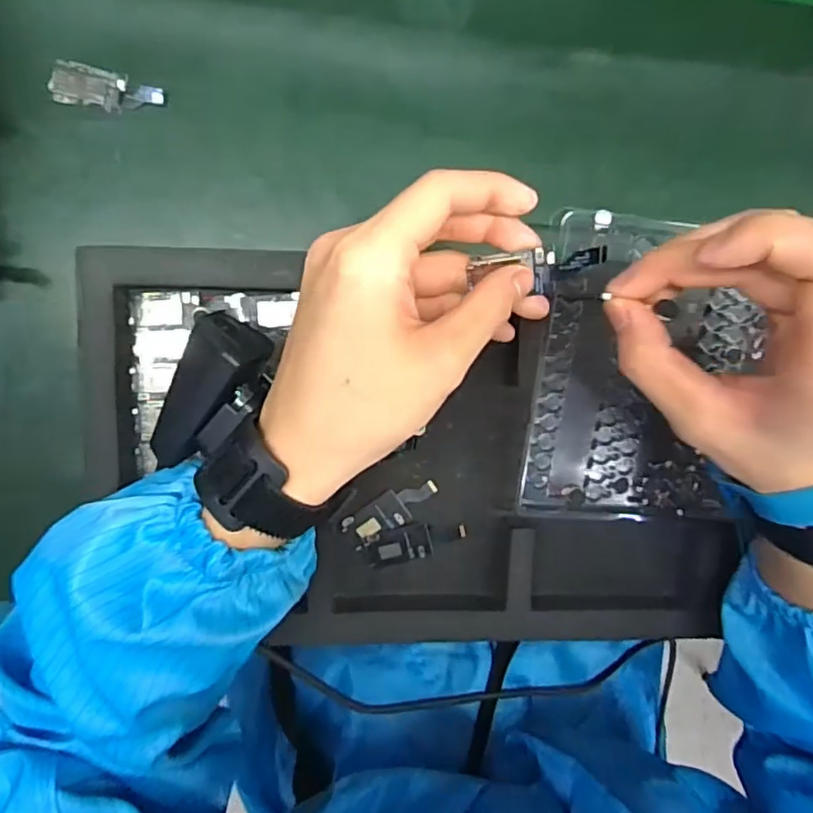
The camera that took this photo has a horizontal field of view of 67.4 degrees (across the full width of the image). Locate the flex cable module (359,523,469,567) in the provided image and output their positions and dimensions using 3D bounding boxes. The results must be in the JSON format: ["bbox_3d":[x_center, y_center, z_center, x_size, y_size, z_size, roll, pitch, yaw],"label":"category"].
[{"bbox_3d":[0.004,0.083,0.367,0.063,0.004,0.021,-11,97,-4],"label":"flex cable module"}]

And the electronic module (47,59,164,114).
[{"bbox_3d":[-0.167,-0.177,0.339,0.060,0.006,0.022,8,95,-6],"label":"electronic module"}]

